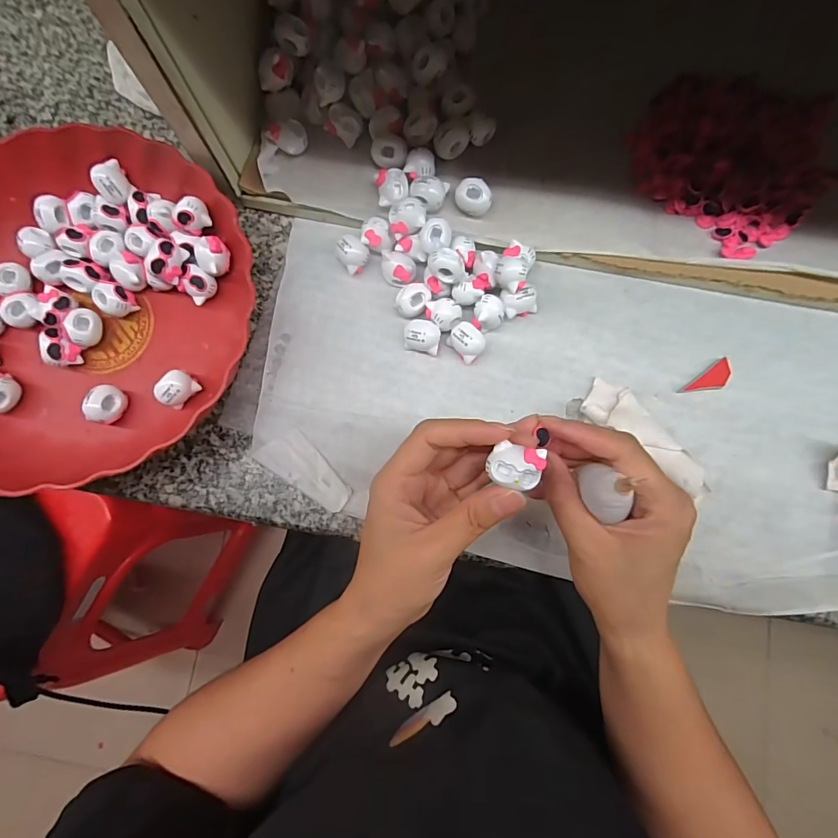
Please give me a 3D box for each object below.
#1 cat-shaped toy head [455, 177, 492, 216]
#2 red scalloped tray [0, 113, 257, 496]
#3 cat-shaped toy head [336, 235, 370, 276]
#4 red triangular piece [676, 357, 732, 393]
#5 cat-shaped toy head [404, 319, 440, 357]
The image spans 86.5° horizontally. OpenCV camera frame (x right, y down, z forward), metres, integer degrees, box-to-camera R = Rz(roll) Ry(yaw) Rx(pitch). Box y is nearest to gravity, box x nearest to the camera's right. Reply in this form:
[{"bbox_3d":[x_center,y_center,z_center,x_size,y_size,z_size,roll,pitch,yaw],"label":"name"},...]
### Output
[{"bbox_3d":[0.038,-0.154,0.312,0.024,0.021,0.018,6,81,2],"label":"cat-shaped toy head"},{"bbox_3d":[-0.234,-0.078,0.310,0.245,0.055,0.246,-13,80,-1],"label":"red scalloped tray"},{"bbox_3d":[-0.048,-0.119,0.322,0.021,0.017,0.020,0,80,1],"label":"cat-shaped toy head"},{"bbox_3d":[0.201,-0.026,0.308,0.040,0.004,0.016,-35,81,-5],"label":"red triangular piece"},{"bbox_3d":[0.003,-0.058,0.309,0.024,0.018,0.021,9,81,3],"label":"cat-shaped toy head"}]

